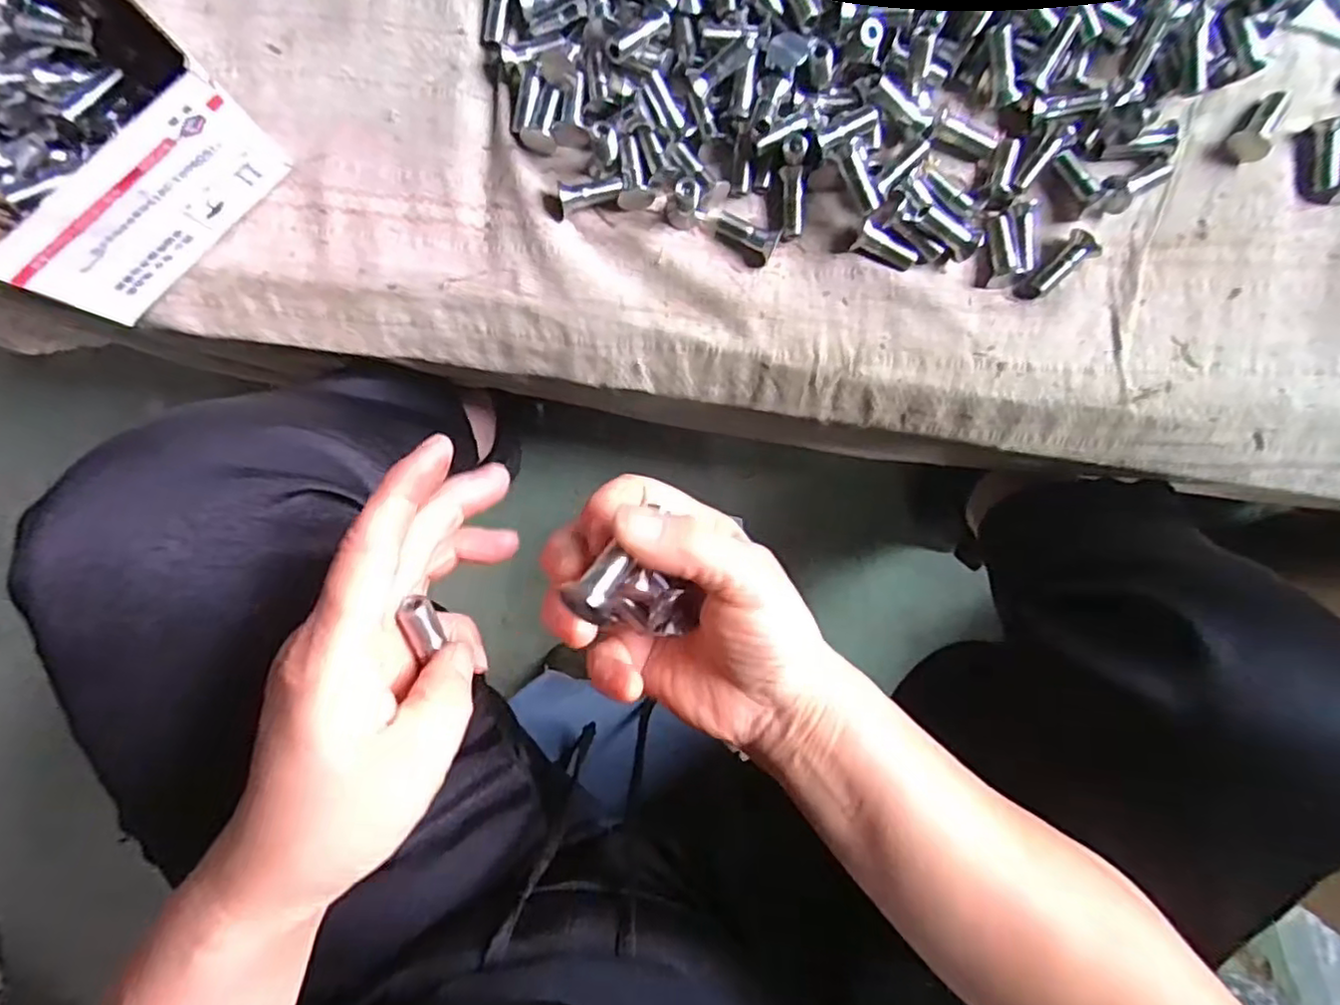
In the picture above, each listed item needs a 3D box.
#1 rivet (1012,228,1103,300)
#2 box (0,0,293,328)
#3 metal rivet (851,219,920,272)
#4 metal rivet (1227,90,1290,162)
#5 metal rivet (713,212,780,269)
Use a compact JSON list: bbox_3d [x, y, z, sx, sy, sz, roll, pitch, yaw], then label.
[{"bbox_3d":[0.208,-0.127,0.361,0.045,0.014,0.017,-38,91,1],"label":"rivet"},{"bbox_3d":[-0.300,-0.184,0.325,0.150,0.083,0.136,43,90,1],"label":"box"},{"bbox_3d":[0.116,-0.135,0.358,0.036,0.012,0.015,23,88,-12],"label":"metal rivet"},{"bbox_3d":[0.317,-0.203,0.359,0.017,0.015,0.044,37,91,0],"label":"metal rivet"},{"bbox_3d":[0.039,-0.142,0.358,0.036,0.011,0.016,27,91,0],"label":"metal rivet"}]

